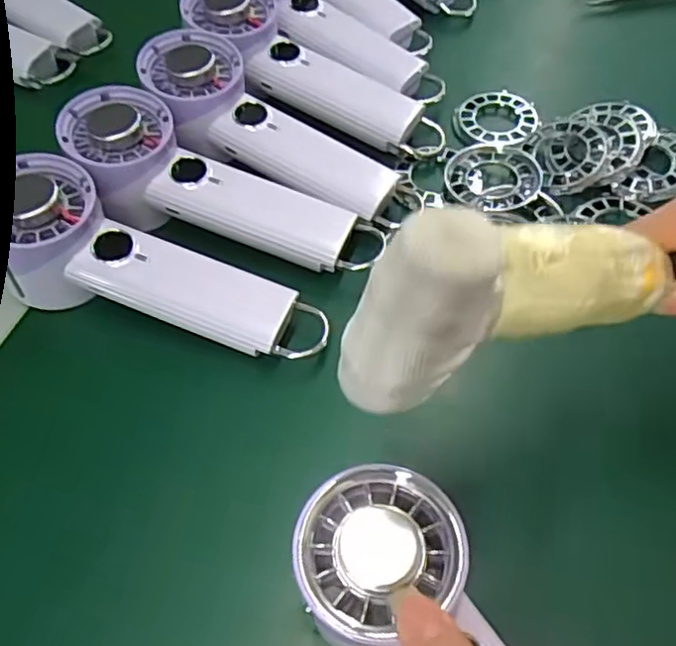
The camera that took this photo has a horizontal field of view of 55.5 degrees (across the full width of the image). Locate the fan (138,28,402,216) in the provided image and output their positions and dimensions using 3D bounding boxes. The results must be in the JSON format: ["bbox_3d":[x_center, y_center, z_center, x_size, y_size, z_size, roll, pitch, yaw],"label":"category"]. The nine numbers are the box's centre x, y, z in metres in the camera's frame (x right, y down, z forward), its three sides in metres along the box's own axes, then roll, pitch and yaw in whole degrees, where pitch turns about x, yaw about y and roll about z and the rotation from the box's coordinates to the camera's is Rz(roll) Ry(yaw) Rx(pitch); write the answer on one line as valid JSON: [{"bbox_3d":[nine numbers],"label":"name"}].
[{"bbox_3d":[-0.044,-0.121,0.396,0.178,0.038,0.072,33,63,6],"label":"fan"}]

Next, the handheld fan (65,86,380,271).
[{"bbox_3d":[-0.070,-0.073,0.377,0.189,0.049,0.061,24,60,2],"label":"handheld fan"}]

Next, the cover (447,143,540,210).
[{"bbox_3d":[0.099,-0.096,0.403,0.055,0.008,0.059,16,59,14],"label":"cover"}]

